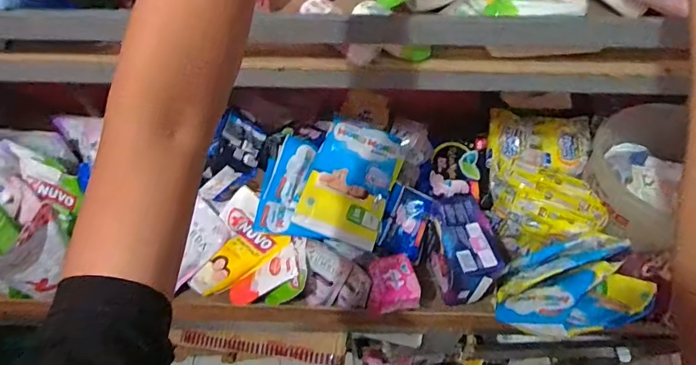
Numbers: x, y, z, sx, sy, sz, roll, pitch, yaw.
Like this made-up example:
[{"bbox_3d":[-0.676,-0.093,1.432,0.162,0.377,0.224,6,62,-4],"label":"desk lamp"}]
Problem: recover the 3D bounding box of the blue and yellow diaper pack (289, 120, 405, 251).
[{"bbox_3d":[0.008,-0.011,0.775,0.141,0.051,0.224,16,58,10],"label":"blue and yellow diaper pack"}]

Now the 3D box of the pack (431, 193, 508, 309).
[{"bbox_3d":[0.208,0.121,0.812,0.098,0.101,0.171,-8,57,-5],"label":"pack"}]

